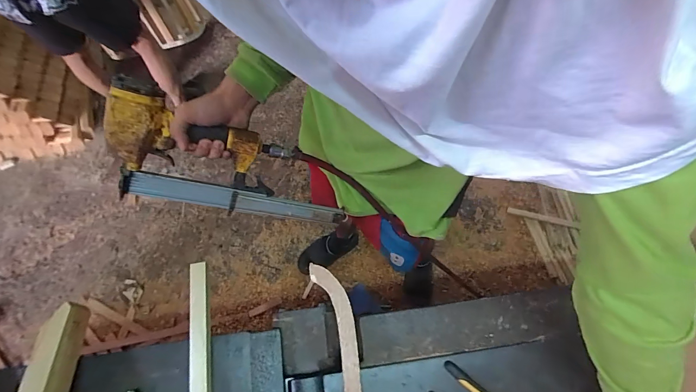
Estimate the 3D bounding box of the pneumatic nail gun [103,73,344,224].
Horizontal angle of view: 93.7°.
[{"bbox_3d":[-0.179,-0.037,0.536,0.165,0.378,0.085,-61,34,16],"label":"pneumatic nail gun"}]

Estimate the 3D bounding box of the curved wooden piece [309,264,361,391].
[{"bbox_3d":[-0.011,0.324,0.488,0.066,0.031,0.428,-5,68,-1],"label":"curved wooden piece"}]

